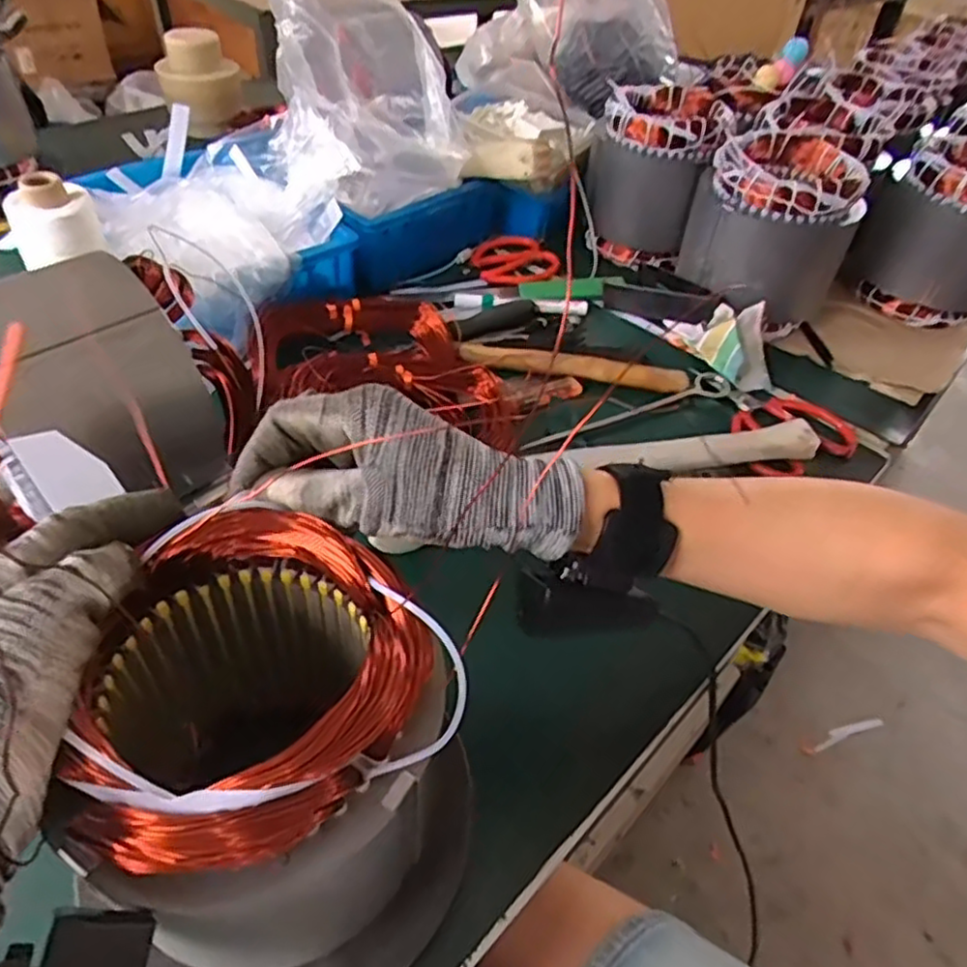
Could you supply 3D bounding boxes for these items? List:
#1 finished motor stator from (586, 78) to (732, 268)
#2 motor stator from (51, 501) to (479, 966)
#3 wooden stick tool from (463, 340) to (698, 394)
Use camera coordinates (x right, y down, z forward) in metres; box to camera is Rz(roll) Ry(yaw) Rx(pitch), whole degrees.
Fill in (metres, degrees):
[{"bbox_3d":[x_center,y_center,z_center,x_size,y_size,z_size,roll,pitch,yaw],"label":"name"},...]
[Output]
[{"bbox_3d":[0.202,-0.354,0.812,0.134,0.157,0.120,28,49,21],"label":"finished motor stator"},{"bbox_3d":[-0.087,0.127,0.302,0.143,0.173,0.149,2,45,-2],"label":"motor stator"},{"bbox_3d":[0.085,-0.114,0.663,0.216,0.015,0.024,10,46,6],"label":"wooden stick tool"}]

